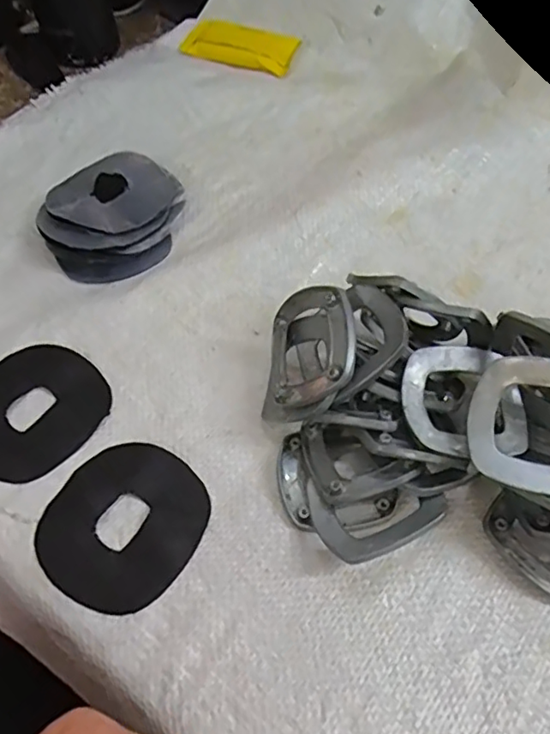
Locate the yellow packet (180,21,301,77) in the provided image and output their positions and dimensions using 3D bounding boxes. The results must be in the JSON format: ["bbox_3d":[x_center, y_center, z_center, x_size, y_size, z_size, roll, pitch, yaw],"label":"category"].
[{"bbox_3d":[-0.033,-0.283,0.513,0.099,0.014,0.043,17,59,12],"label":"yellow packet"}]

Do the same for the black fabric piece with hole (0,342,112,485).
[{"bbox_3d":[-0.137,0.024,0.330,0.076,0.004,0.080,39,66,23],"label":"black fabric piece with hole"}]

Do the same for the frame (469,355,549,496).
[{"bbox_3d":[0.118,0.026,0.257,0.060,0.007,0.058,10,86,8],"label":"frame"}]

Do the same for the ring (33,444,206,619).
[{"bbox_3d":[-0.076,0.078,0.295,0.074,0.004,0.080,24,61,16],"label":"ring"}]

